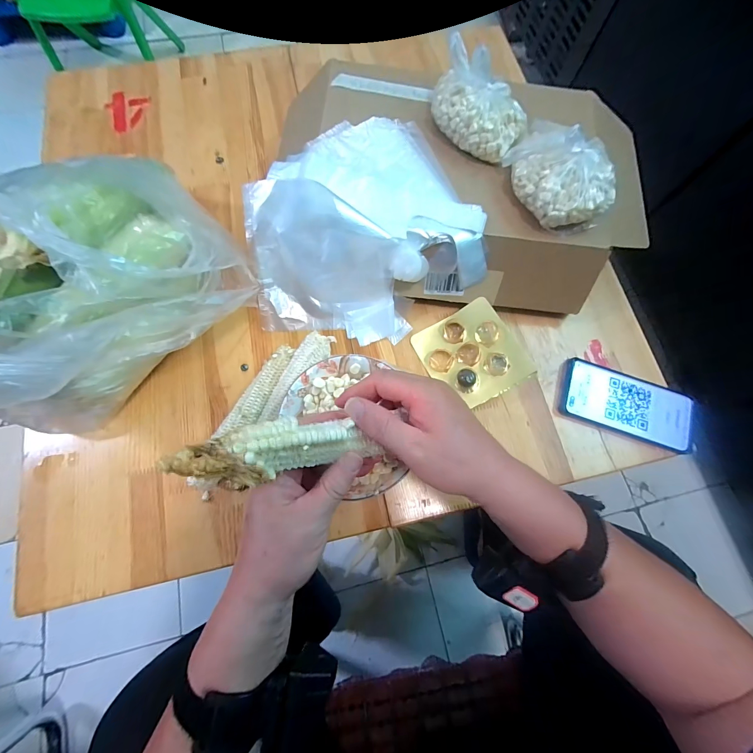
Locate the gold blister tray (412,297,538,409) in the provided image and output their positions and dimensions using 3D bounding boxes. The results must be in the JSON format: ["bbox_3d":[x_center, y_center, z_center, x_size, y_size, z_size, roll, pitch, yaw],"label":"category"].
[{"bbox_3d":[0.114,-0.029,0.400,0.106,0.023,0.117,-31,74,9],"label":"gold blister tray"}]

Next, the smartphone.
[{"bbox_3d":[0.314,0.035,0.411,0.162,0.013,0.078,18,74,3],"label":"smartphone"}]

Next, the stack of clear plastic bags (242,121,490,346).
[{"bbox_3d":[-0.026,-0.162,0.401,0.264,0.103,0.232,-32,77,-11],"label":"stack of clear plastic bags"}]

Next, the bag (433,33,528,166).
[{"bbox_3d":[0.117,-0.316,0.379,0.122,0.056,0.069,36,75,8],"label":"bag"}]

